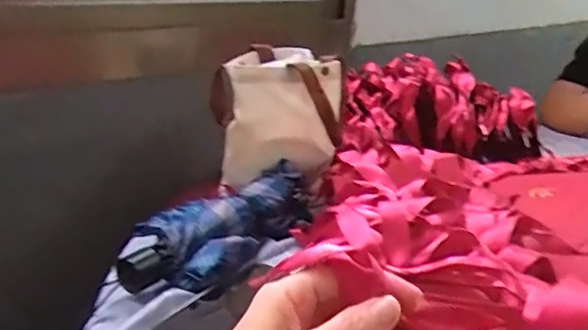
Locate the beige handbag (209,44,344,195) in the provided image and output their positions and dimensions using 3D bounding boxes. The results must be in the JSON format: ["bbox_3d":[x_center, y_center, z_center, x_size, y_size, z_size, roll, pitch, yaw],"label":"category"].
[{"bbox_3d":[-0.035,-0.074,0.785,0.147,0.146,0.178,-8,23,-28],"label":"beige handbag"}]

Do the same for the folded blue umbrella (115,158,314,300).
[{"bbox_3d":[-0.067,0.063,0.634,0.108,0.048,0.263,19,25,36],"label":"folded blue umbrella"}]

